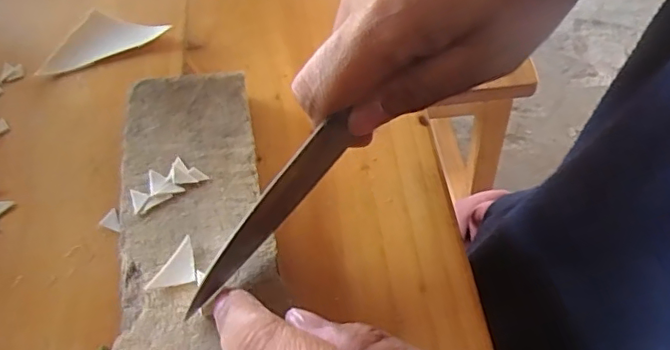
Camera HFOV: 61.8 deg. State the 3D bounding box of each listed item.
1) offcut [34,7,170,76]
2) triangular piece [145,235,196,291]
[{"bbox_3d":[-0.118,-0.069,0.279,0.060,0.006,0.028,-22,57,-17],"label":"offcut"},{"bbox_3d":[-0.057,0.030,0.191,0.016,0.004,0.016,-13,55,-11],"label":"triangular piece"}]

